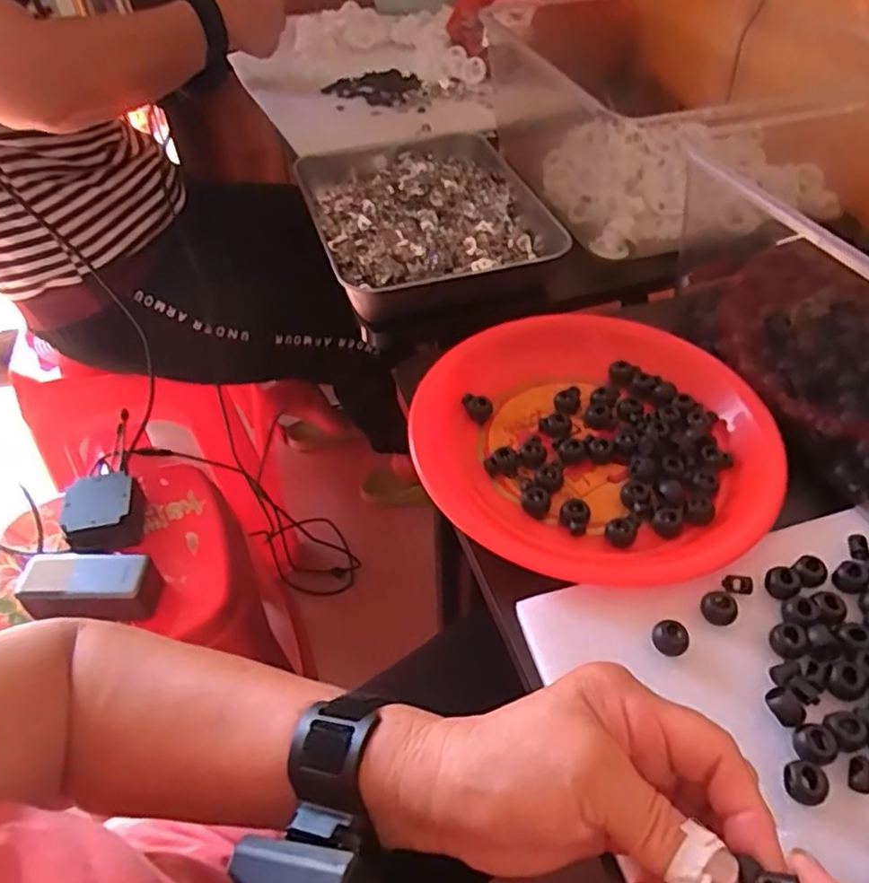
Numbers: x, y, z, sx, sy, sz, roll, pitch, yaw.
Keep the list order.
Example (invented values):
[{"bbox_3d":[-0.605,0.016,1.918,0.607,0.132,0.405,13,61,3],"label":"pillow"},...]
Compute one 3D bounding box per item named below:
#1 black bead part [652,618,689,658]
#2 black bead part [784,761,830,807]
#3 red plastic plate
[{"bbox_3d":[0.120,0.100,0.338,0.017,0.010,0.015,27,54,23],"label":"black bead part"},{"bbox_3d":[0.162,0.149,0.291,0.015,0.010,0.017,-11,49,-9],"label":"black bead part"},{"bbox_3d":[0.104,-0.002,0.438,0.209,0.035,0.221,-1,48,1],"label":"red plastic plate"}]

